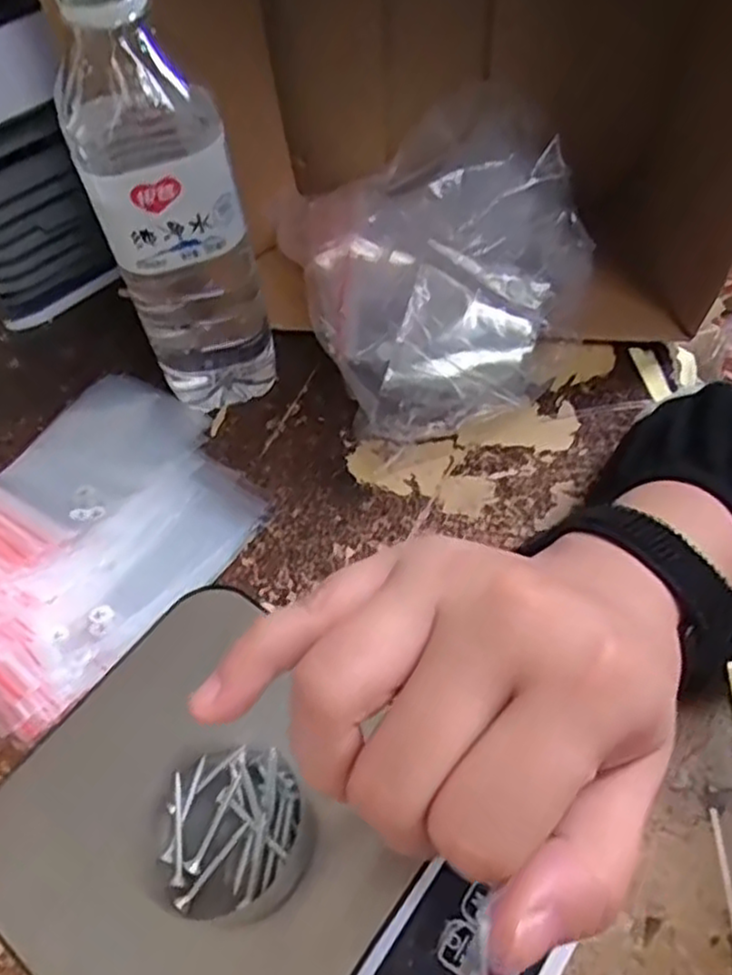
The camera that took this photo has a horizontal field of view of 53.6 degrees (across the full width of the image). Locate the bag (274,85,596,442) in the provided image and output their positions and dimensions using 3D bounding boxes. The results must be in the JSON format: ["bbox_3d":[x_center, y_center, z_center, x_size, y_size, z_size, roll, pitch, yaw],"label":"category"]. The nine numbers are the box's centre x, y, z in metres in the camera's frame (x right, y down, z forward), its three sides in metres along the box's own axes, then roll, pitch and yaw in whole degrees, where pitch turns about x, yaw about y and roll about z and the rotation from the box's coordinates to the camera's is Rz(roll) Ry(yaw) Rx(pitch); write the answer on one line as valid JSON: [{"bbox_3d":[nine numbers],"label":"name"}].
[{"bbox_3d":[0.043,-0.131,0.413,0.165,0.063,0.197,-20,56,-10],"label":"bag"}]

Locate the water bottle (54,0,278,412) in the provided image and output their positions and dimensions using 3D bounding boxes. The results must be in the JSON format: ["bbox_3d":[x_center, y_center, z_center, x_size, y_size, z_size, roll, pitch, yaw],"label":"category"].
[{"bbox_3d":[-0.087,-0.124,0.330,0.063,0.206,0.060,-14,56,-6],"label":"water bottle"}]

